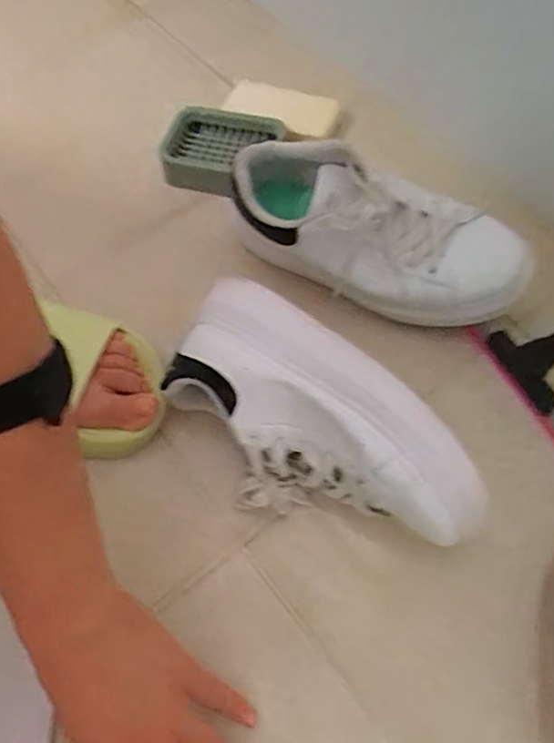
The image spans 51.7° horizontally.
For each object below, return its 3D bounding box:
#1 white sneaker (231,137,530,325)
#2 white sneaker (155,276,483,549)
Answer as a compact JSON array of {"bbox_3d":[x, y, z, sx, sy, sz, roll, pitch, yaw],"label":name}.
[{"bbox_3d":[0.077,-0.114,0.494,0.262,0.118,0.088,21,65,13],"label":"white sneaker"},{"bbox_3d":[0.018,0.045,0.421,0.112,0.107,0.252,-39,66,-16],"label":"white sneaker"}]

